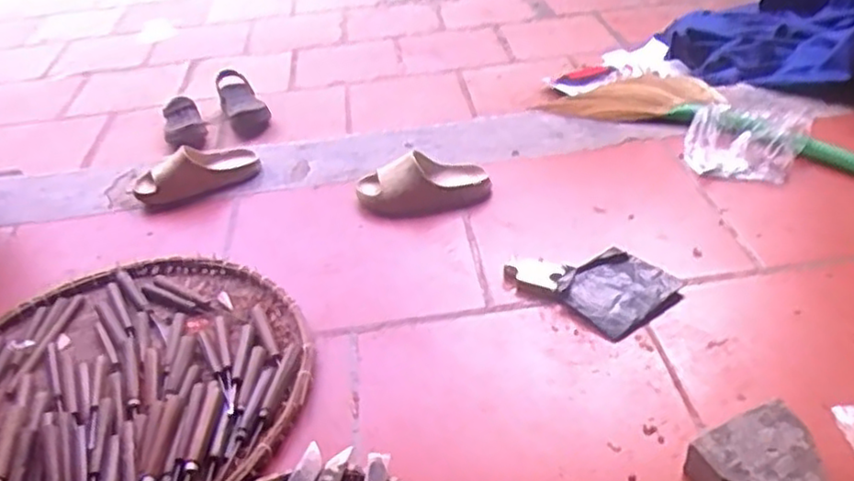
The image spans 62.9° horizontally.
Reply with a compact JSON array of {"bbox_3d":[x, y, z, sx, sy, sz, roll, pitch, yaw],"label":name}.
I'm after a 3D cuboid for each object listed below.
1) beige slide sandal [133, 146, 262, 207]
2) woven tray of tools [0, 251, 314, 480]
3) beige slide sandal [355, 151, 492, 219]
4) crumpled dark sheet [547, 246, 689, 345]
[{"bbox_3d":[-0.434,-0.118,1.327,0.231,0.090,0.083,-21,39,-19],"label":"beige slide sandal"},{"bbox_3d":[-0.410,0.183,0.930,0.499,0.040,0.472,-8,37,-2],"label":"woven tray of tools"},{"bbox_3d":[-0.009,-0.098,1.244,0.240,0.075,0.099,-1,37,7],"label":"beige slide sandal"},{"bbox_3d":[0.278,0.072,1.021,0.150,0.022,0.140,-26,41,-24],"label":"crumpled dark sheet"}]

